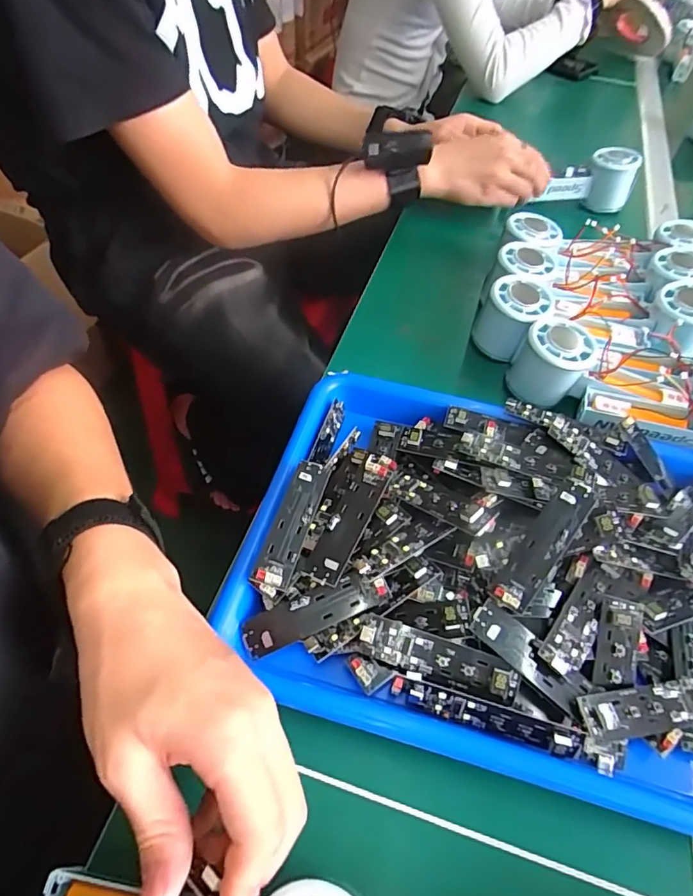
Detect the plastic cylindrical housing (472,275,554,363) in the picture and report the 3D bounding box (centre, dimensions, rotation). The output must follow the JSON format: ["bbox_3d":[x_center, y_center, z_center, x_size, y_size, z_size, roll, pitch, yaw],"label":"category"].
[{"bbox_3d":[0.153,-0.119,0.477,0.052,0.060,0.049,2,53,-3],"label":"plastic cylindrical housing"}]

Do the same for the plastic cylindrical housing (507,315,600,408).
[{"bbox_3d":[0.175,-0.073,0.442,0.057,0.059,0.051,26,56,14],"label":"plastic cylindrical housing"}]

